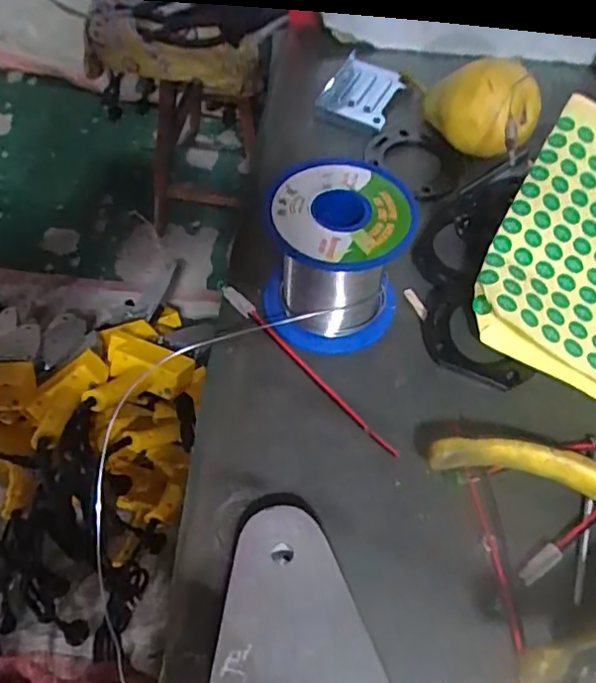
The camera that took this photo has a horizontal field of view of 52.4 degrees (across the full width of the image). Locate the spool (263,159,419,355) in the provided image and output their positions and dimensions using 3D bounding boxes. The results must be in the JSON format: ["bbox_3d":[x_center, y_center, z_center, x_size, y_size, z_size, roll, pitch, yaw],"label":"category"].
[{"bbox_3d":[0.017,-0.041,0.284,0.063,0.061,0.068,4,58,0],"label":"spool"}]

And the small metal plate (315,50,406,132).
[{"bbox_3d":[0.044,-0.169,0.408,0.043,0.016,0.059,22,60,11],"label":"small metal plate"}]

